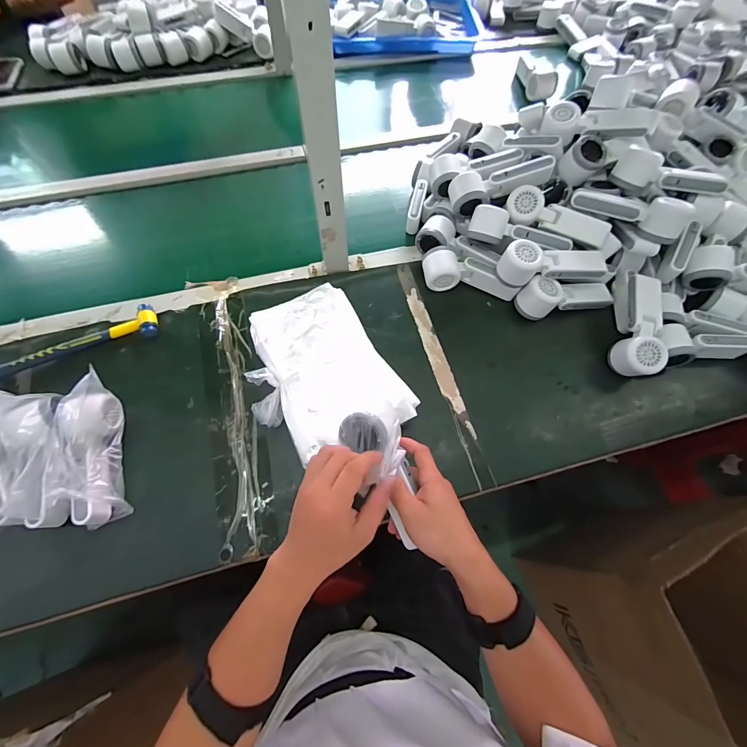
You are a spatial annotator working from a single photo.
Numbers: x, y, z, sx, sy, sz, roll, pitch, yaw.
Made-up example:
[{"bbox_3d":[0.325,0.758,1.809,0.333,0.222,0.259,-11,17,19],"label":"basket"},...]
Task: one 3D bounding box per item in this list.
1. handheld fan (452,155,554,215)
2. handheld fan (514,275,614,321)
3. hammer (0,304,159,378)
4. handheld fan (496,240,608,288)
[{"bbox_3d":[0.214,-0.319,0.587,0.166,0.046,0.060,-13,68,10],"label":"handheld fan"},{"bbox_3d":[0.325,-0.131,0.576,0.168,0.055,0.050,-11,67,-7],"label":"handheld fan"},{"bbox_3d":[-0.461,-0.051,0.537,0.237,0.028,0.058,-20,67,-10],"label":"hammer"},{"bbox_3d":[0.285,-0.177,0.549,0.168,0.045,0.052,-4,66,-3],"label":"handheld fan"}]

